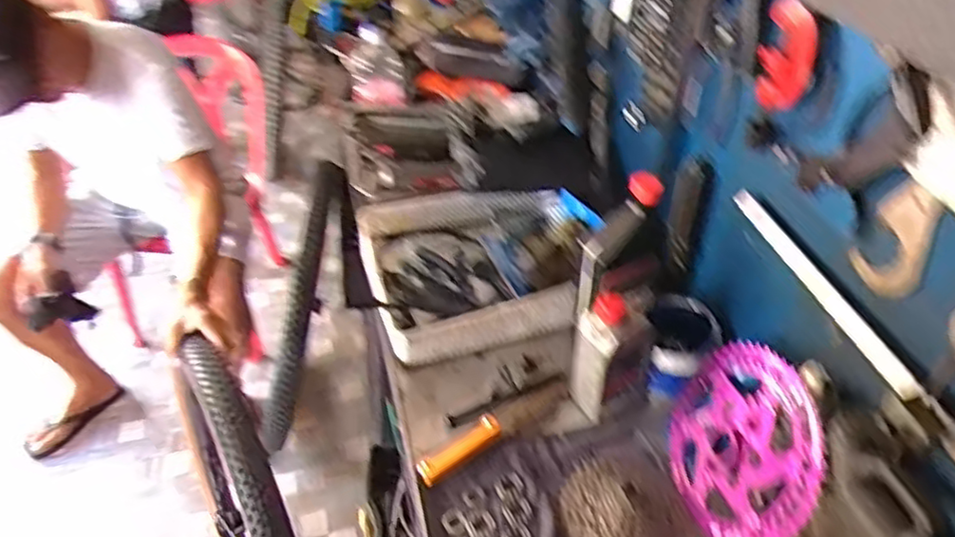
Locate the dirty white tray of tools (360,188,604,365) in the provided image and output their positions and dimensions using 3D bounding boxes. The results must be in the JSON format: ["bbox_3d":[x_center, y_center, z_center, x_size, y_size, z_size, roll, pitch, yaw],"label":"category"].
[{"bbox_3d":[0.009,-0.002,1.010,0.317,0.098,0.255,-9,41,-11],"label":"dirty white tray of tools"}]

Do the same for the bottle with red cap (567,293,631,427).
[{"bbox_3d":[0.142,0.112,0.824,0.051,0.175,0.054,7,41,8],"label":"bottle with red cap"}]

